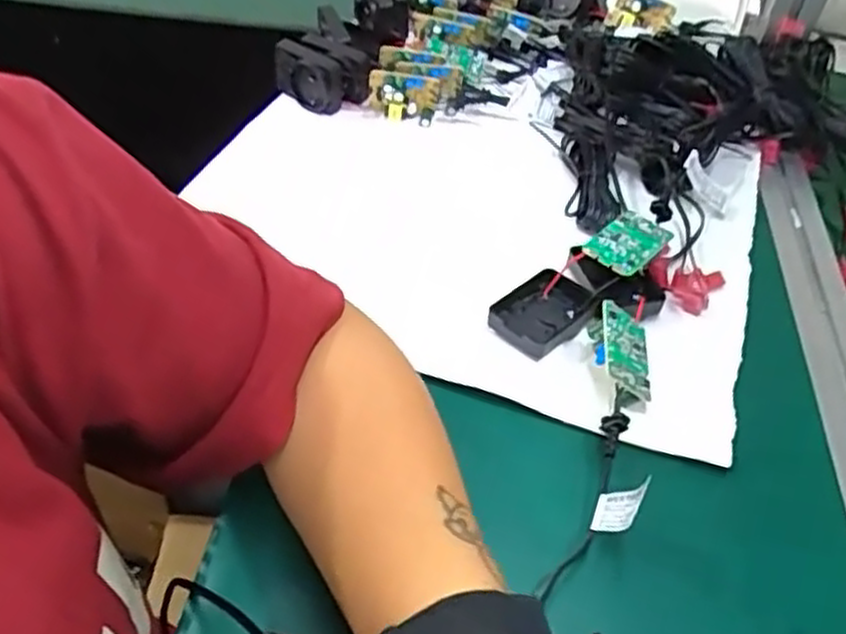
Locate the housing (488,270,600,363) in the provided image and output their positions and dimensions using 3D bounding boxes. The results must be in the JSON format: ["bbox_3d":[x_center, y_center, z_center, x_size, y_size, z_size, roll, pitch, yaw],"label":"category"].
[{"bbox_3d":[0.068,-0.003,0.448,0.042,0.014,0.064,34,52,25],"label":"housing"}]

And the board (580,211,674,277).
[{"bbox_3d":[0.125,-0.046,0.475,0.050,0.008,0.037,-35,49,-25],"label":"board"}]

